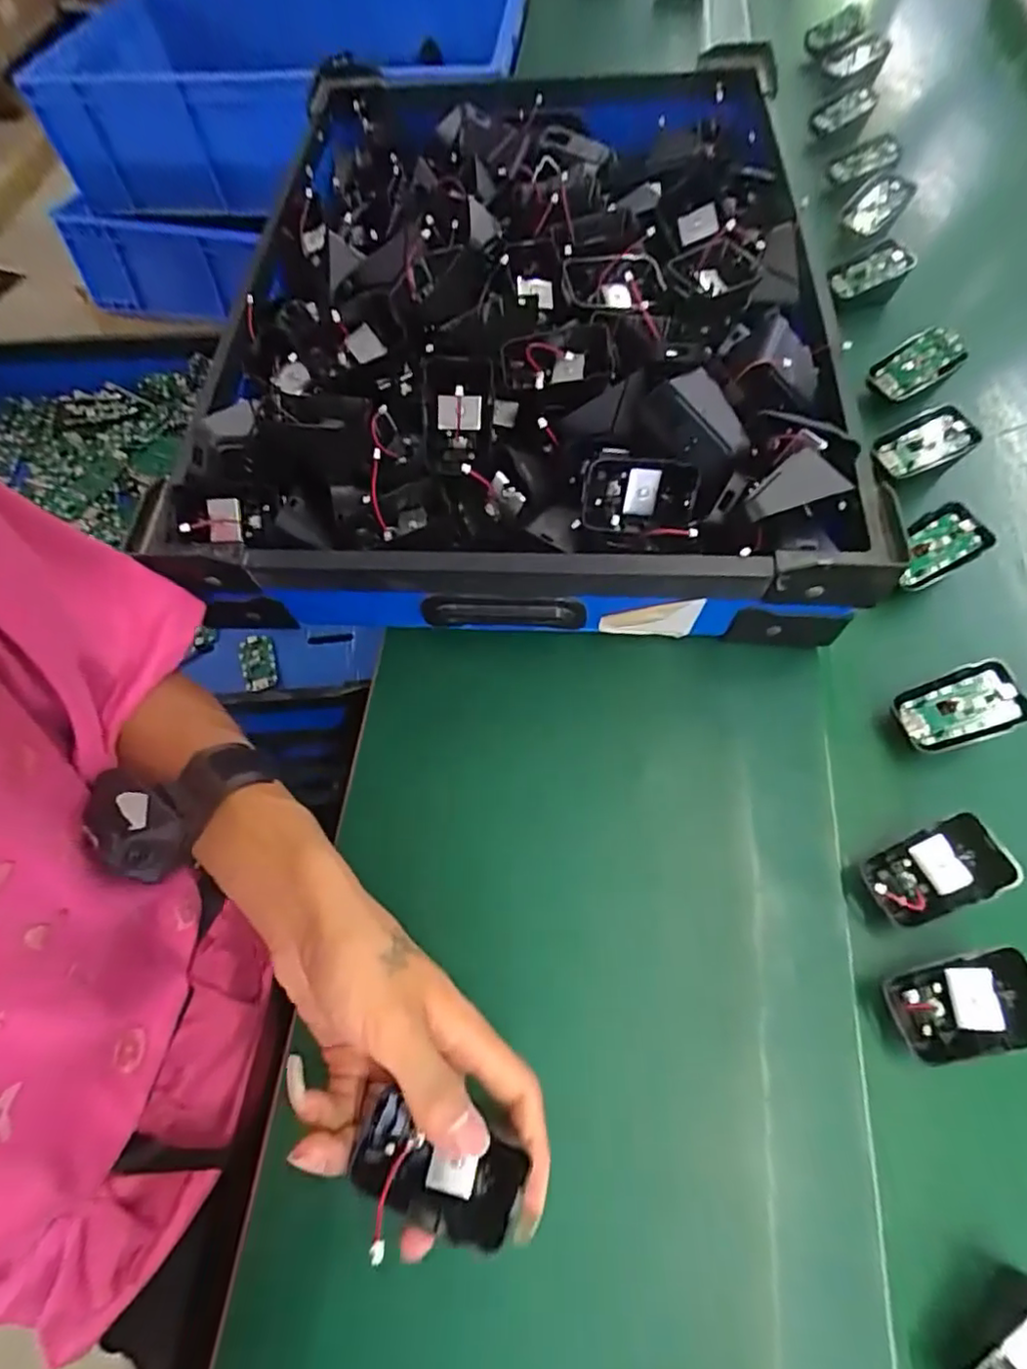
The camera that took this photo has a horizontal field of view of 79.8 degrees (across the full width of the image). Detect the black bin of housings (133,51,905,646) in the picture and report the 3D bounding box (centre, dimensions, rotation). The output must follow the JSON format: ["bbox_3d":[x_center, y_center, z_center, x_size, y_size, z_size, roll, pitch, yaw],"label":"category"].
[{"bbox_3d":[0.009,-0.279,0.453,0.441,0.117,0.492,5,65,2],"label":"black bin of housings"}]

